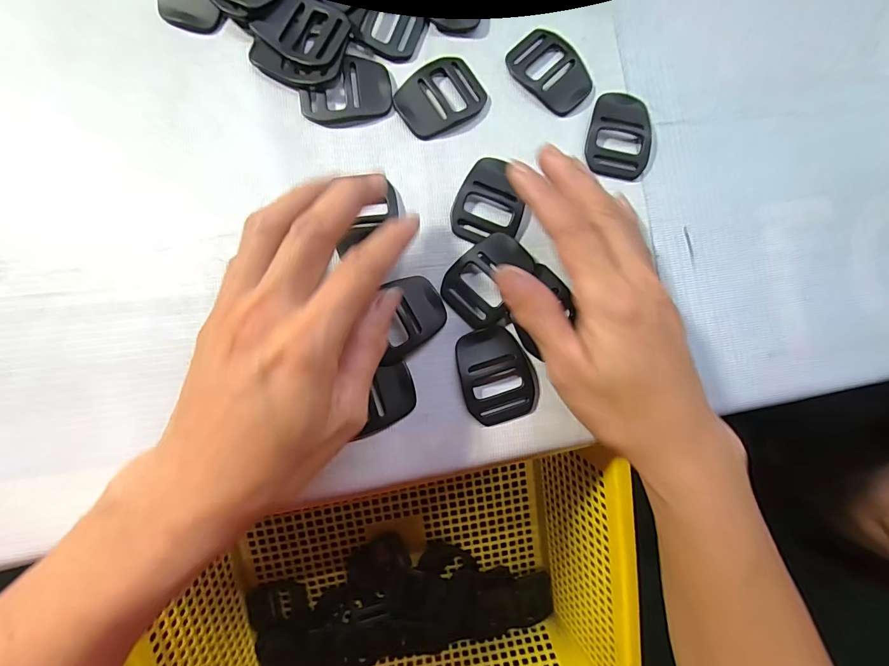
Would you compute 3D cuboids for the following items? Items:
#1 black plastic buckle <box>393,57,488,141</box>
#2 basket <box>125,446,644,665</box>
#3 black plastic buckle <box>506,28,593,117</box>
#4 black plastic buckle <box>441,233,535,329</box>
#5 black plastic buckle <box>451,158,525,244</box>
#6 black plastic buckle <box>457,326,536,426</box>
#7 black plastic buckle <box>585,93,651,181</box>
[{"bbox_3d":[-0.003,-0.128,0.232,0.047,0.004,0.036,-39,89,-8],"label":"black plastic buckle"},{"bbox_3d":[-0.029,0.197,0.308,0.300,0.132,0.201,-7,108,-7],"label":"basket"},{"bbox_3d":[0.060,-0.147,0.239,0.047,0.005,0.034,43,82,0],"label":"black plastic buckle"},{"bbox_3d":[0.024,-0.029,0.222,0.049,0.008,0.036,-44,90,-8],"label":"black plastic buckle"},{"bbox_3d":[0.025,-0.070,0.228,0.036,0.005,0.047,17,83,-3],"label":"black plastic buckle"},{"bbox_3d":[0.027,0.021,0.219,0.037,0.004,0.048,-15,86,-7],"label":"black plastic buckle"},{"bbox_3d":[0.098,-0.112,0.240,0.037,0.004,0.049,8,84,-5],"label":"black plastic buckle"}]

